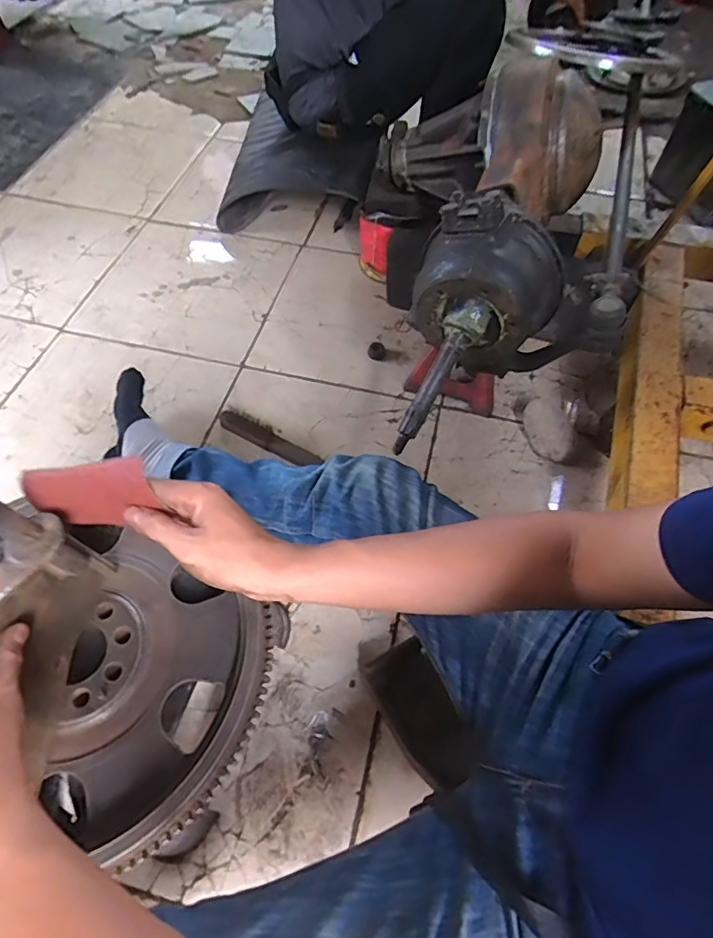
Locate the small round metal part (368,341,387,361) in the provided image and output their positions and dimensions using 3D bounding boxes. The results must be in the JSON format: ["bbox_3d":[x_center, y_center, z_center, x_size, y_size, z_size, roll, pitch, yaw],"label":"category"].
[{"bbox_3d":[0.044,-0.245,1.078,0.036,0.020,0.041,5,59,1],"label":"small round metal part"}]

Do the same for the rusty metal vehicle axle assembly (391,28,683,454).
[{"bbox_3d":[0.261,-0.331,0.782,0.259,0.335,0.679,19,59,11],"label":"rusty metal vehicle axle assembly"}]

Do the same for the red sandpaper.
[{"bbox_3d":[-0.195,0.020,0.385,0.095,0.059,0.008,-7,41,8],"label":"red sandpaper"}]

